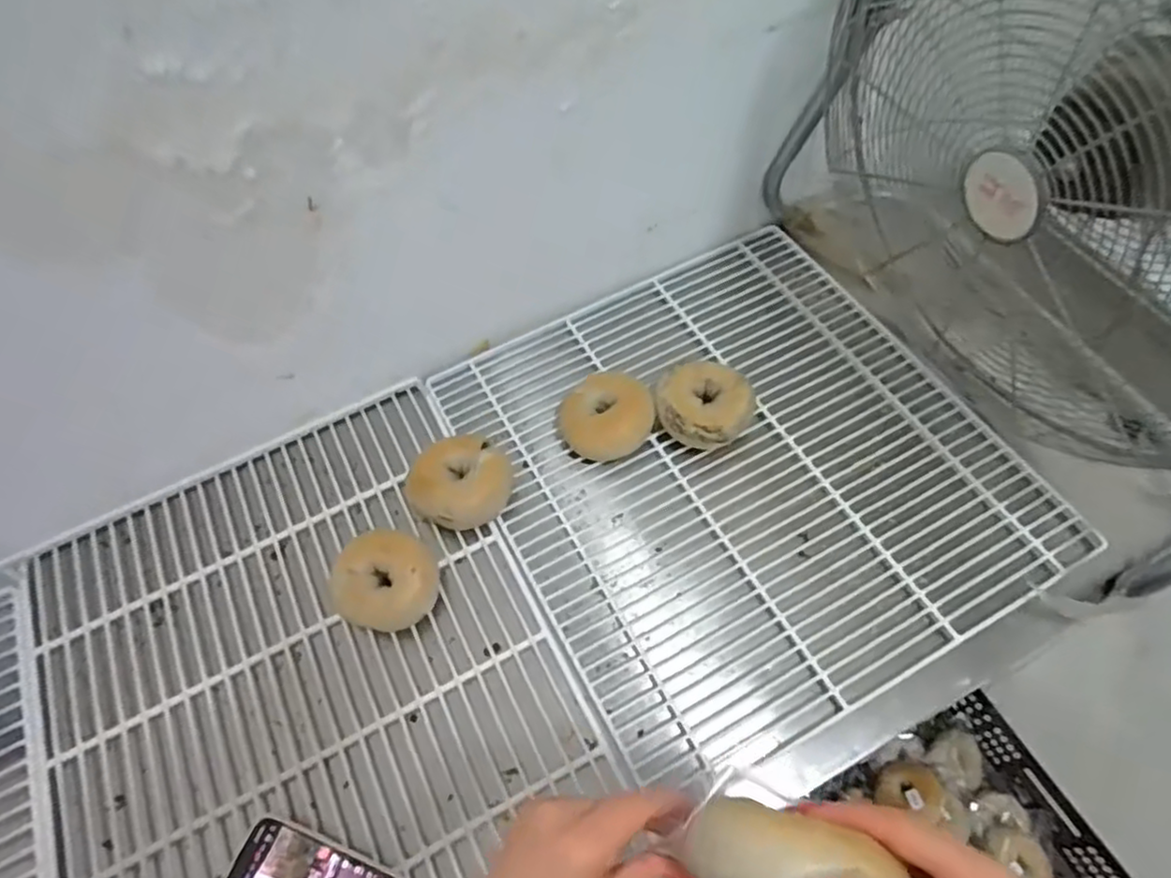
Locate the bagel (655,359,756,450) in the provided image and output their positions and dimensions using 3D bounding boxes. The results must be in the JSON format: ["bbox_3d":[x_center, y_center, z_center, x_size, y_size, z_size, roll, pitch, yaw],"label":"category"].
[{"bbox_3d":[0.137,-0.038,0.806,0.103,0.055,0.105,-2,59,3],"label":"bagel"}]

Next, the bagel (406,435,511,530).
[{"bbox_3d":[-0.143,0.050,0.777,0.104,0.052,0.100,-1,60,2],"label":"bagel"}]

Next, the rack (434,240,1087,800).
[{"bbox_3d":[0.166,0.022,0.790,0.528,0.019,0.545,-25,62,-12],"label":"rack"}]

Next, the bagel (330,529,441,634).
[{"bbox_3d":[-0.207,0.150,0.723,0.105,0.054,0.097,16,62,12],"label":"bagel"}]

